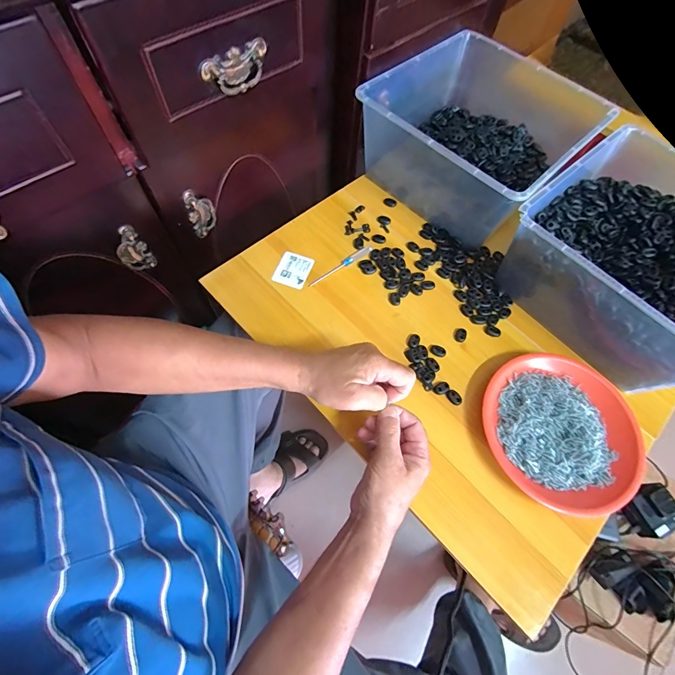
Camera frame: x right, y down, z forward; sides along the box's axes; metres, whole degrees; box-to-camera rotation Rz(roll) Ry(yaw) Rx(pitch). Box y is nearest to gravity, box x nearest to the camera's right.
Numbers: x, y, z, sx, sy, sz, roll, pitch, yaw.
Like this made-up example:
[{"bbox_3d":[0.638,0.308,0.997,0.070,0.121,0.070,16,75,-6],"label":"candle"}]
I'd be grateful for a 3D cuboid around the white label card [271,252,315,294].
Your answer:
[{"bbox_3d":[-0.068,-0.102,0.551,0.053,0.004,0.066,20,67,3],"label":"white label card"}]

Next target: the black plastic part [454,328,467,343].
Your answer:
[{"bbox_3d":[0.179,-0.004,0.513,0.016,0.004,0.022,36,64,16],"label":"black plastic part"}]

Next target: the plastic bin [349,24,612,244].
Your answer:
[{"bbox_3d":[0.229,-0.324,0.599,0.300,0.156,0.292,-40,70,-23],"label":"plastic bin"}]

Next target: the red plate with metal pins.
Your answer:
[{"bbox_3d":[0.278,0.116,0.451,0.173,0.039,0.192,1,60,-3],"label":"red plate with metal pins"}]

